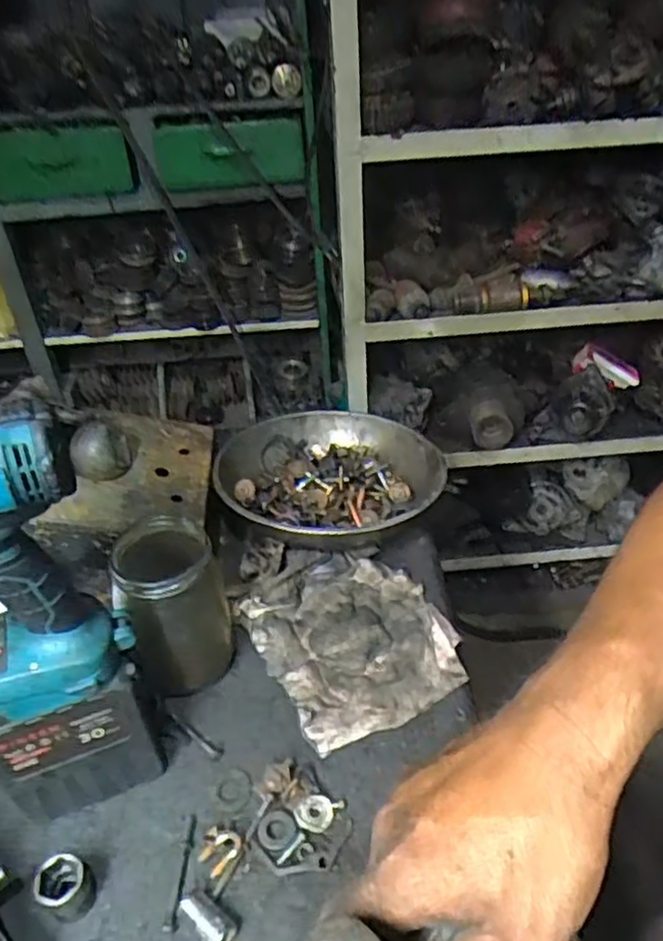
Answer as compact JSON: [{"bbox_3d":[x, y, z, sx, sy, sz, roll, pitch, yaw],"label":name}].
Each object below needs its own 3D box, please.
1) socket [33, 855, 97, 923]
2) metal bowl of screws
[{"bbox_3d":[-0.181,0.287,0.478,0.033,0.040,0.031,-3,39,2],"label":"socket"},{"bbox_3d":[0.000,0.005,0.767,0.237,0.071,0.235,-3,39,2],"label":"metal bowl of screws"}]

